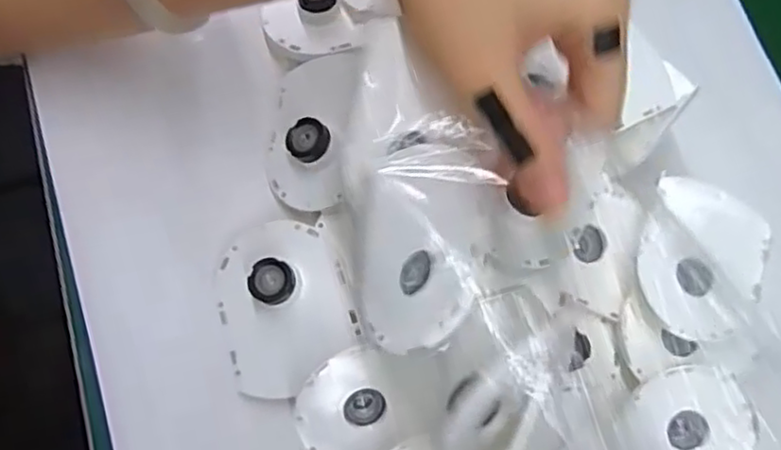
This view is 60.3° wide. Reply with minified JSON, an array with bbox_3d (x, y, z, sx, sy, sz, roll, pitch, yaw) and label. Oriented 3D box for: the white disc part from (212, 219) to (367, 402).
[{"bbox_3d":[-0.046,0.033,0.291,0.057,0.021,0.072,-14,74,-13],"label":"white disc part"}]

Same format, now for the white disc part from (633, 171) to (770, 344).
[{"bbox_3d":[0.141,0.017,0.307,0.057,0.011,0.071,28,70,1],"label":"white disc part"}]

